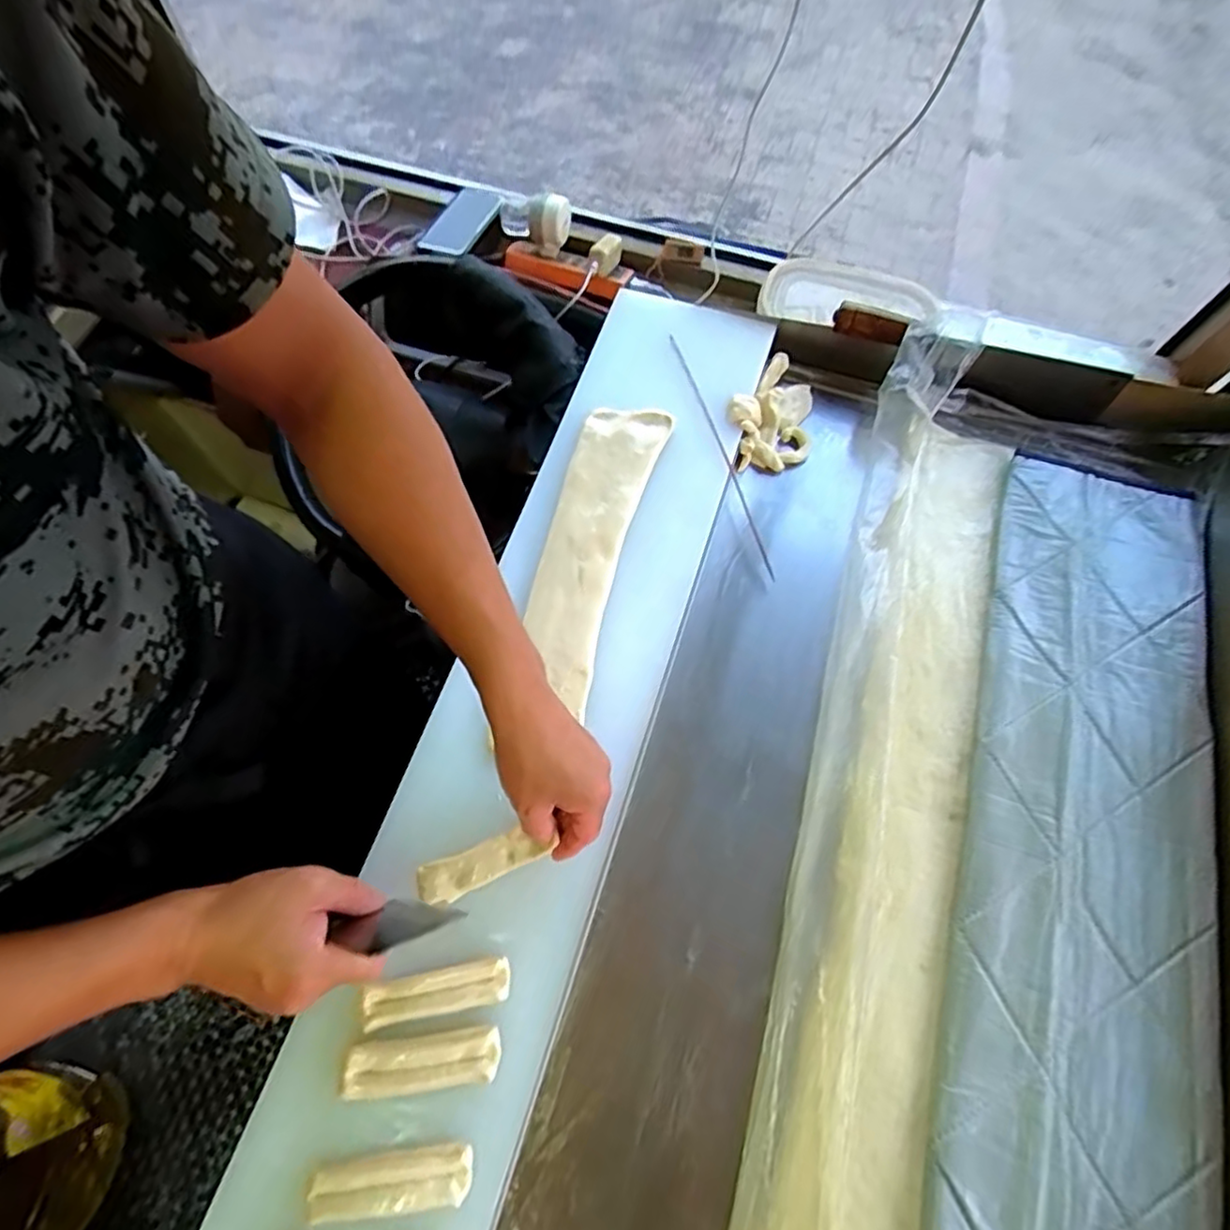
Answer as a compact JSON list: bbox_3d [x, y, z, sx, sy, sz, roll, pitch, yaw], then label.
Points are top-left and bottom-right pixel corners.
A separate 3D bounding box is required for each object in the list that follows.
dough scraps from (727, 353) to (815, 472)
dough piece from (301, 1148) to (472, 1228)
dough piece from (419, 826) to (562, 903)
[{"bbox_3d":[0.173,-0.226,0.701,0.092,0.039,0.165,13,67,5],"label":"dough scraps"},{"bbox_3d":[-0.150,0.382,0.426,0.107,0.008,0.029,-6,67,-4],"label":"dough piece"},{"bbox_3d":[-0.100,0.190,0.488,0.101,0.011,0.030,-20,68,-4],"label":"dough piece"}]

